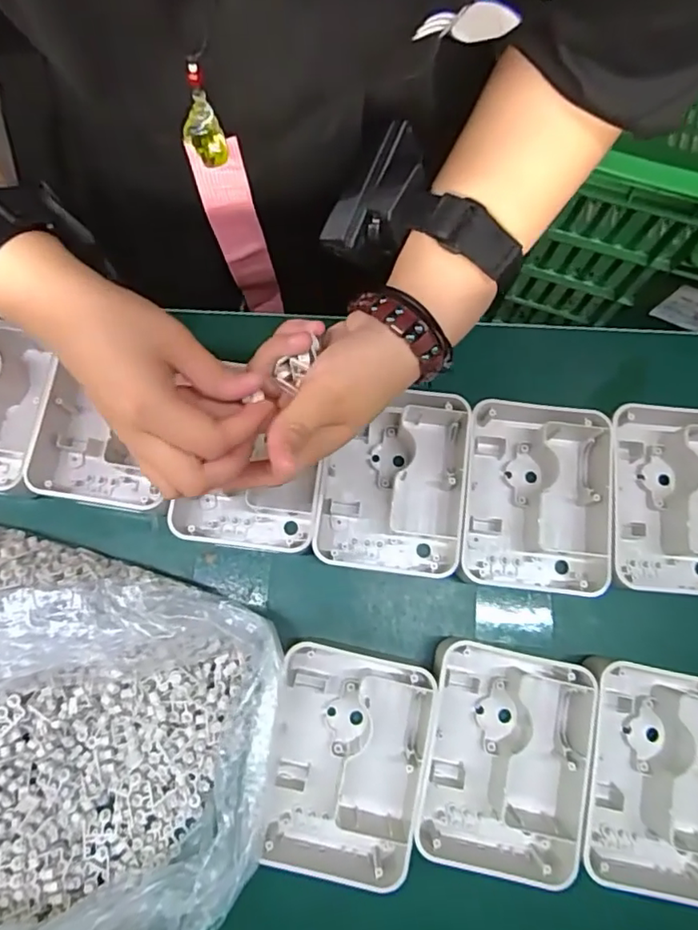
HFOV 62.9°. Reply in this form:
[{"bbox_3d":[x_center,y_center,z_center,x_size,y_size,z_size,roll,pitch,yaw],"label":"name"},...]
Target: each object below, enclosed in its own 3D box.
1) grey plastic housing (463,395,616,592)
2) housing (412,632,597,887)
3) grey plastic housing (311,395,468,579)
[{"bbox_3d":[0.128,0.021,0.406,0.095,0.037,0.132,7,78,0],"label":"grey plastic housing"},{"bbox_3d":[0.097,0.186,0.364,0.100,0.040,0.130,10,78,1],"label":"housing"},{"bbox_3d":[0.033,0.010,0.410,0.105,0.039,0.132,7,78,0],"label":"grey plastic housing"}]

